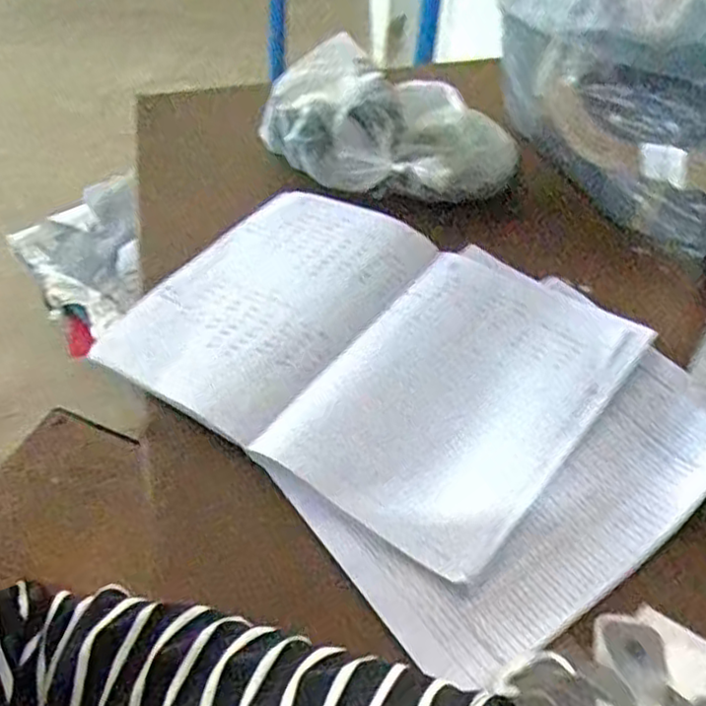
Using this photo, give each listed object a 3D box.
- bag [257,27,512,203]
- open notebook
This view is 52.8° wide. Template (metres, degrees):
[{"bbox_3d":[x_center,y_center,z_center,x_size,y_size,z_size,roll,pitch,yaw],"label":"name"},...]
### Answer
[{"bbox_3d":[0.032,-0.218,0.672,0.235,0.081,0.140,26,52,23],"label":"bag"},{"bbox_3d":[0.011,-0.012,0.542,0.342,0.023,0.256,29,55,24],"label":"open notebook"}]

